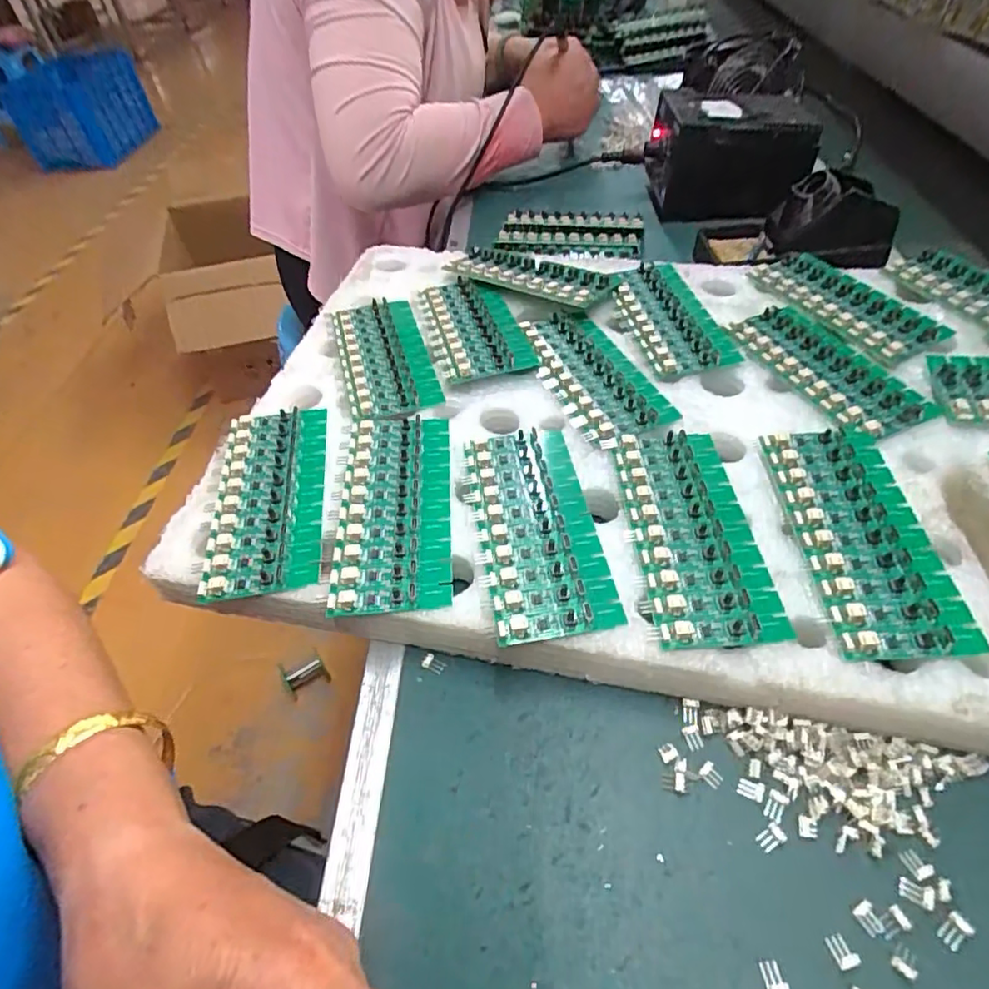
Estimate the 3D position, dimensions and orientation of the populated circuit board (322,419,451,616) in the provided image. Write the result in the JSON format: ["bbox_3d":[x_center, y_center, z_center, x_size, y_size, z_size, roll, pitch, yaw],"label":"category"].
[{"bbox_3d":[-0.057,0.004,0.335,0.061,0.008,0.137,-5,49,1],"label":"populated circuit board"}]

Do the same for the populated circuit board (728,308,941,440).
[{"bbox_3d":[0.219,-0.087,0.389,0.056,0.007,0.132,-19,50,-11],"label":"populated circuit board"}]

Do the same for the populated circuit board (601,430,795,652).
[{"bbox_3d":[0.104,0.016,0.313,0.066,0.009,0.136,-4,49,1],"label":"populated circuit board"}]

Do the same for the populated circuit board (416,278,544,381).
[{"bbox_3d":[-0.017,-0.131,0.441,0.066,0.011,0.132,-14,49,-7],"label":"populated circuit board"}]

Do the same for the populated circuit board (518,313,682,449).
[{"bbox_3d":[0.064,-0.087,0.401,0.065,0.007,0.137,-19,50,-11],"label":"populated circuit board"}]

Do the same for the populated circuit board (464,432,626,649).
[{"bbox_3d":[0.020,0.015,0.320,0.065,0.007,0.136,-10,49,-3],"label":"populated circuit board"}]

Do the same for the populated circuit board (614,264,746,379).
[{"bbox_3d":[0.128,-0.136,0.442,0.058,0.009,0.131,-11,49,-5],"label":"populated circuit board"}]

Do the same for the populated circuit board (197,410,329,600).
[{"bbox_3d":[-0.133,0.000,0.349,0.061,0.012,0.136,-9,49,-3],"label":"populated circuit board"}]

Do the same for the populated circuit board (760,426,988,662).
[{"bbox_3d":[0.188,0.018,0.304,0.062,0.010,0.138,-2,49,3],"label":"populated circuit board"}]

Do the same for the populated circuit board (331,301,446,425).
[{"bbox_3d":[-0.081,-0.102,0.430,0.061,0.015,0.137,-15,50,-8],"label":"populated circuit board"}]

